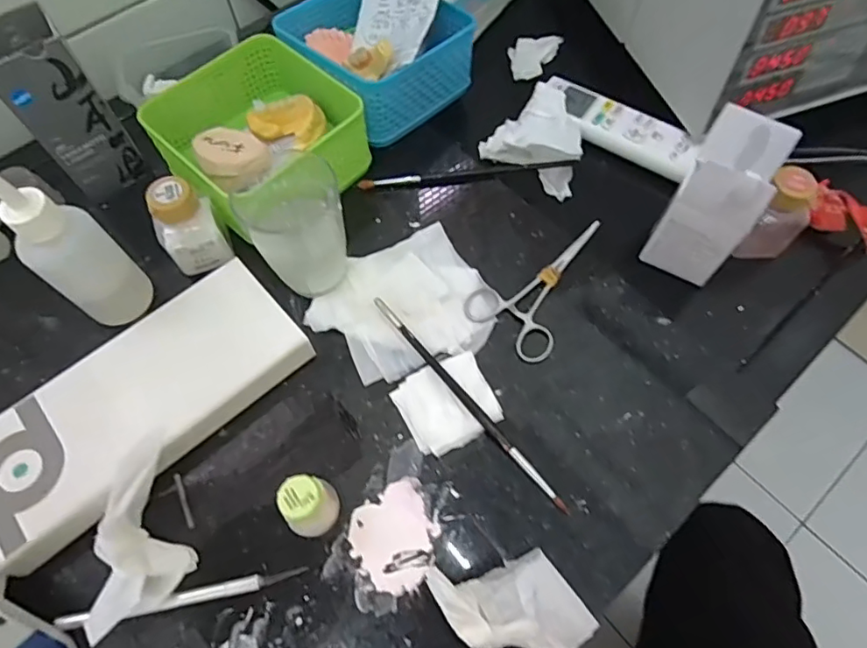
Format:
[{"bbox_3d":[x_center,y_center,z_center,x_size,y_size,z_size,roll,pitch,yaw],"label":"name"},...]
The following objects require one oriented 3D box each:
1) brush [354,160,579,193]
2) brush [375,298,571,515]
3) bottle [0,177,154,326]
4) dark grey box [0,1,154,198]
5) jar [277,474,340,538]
[{"bbox_3d":[0.029,-0.126,0.461,0.180,0.009,0.013,-9,65,-5],"label":"brush"},{"bbox_3d":[0.022,0.050,0.371,0.007,0.009,0.187,-38,70,-16],"label":"brush"},{"bbox_3d":[-0.231,-0.044,0.352,0.044,0.127,0.038,-9,65,-5],"label":"bottle"},{"bbox_3d":[-0.286,-0.167,0.431,0.060,0.122,0.066,-38,70,-17],"label":"dark grey box"},{"bbox_3d":[-0.072,0.108,0.328,0.027,0.044,0.029,0,64,0],"label":"jar"}]

